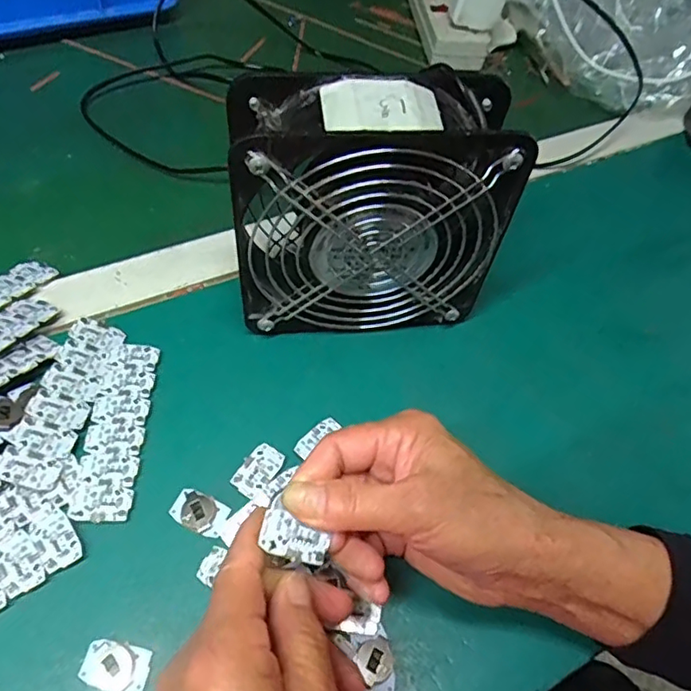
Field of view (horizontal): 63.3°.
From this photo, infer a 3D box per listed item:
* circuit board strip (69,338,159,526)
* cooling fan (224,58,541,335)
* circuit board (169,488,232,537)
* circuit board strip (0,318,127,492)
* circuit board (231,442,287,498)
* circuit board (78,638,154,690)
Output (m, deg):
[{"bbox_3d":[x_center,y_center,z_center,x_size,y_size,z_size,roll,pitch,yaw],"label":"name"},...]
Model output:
[{"bbox_3d":[-0.127,0.045,0.315,0.029,0.006,0.106,1,54,-5],"label":"circuit board strip"},{"bbox_3d":[0.013,-0.070,0.322,0.145,0.155,0.056,-5,55,-9],"label":"cooling fan"},{"bbox_3d":[-0.076,0.086,0.291,0.029,0.004,0.019,22,55,10],"label":"circuit board"},{"bbox_3d":[-0.157,0.028,0.315,0.030,0.004,0.106,21,50,-14],"label":"circuit board strip"},{"bbox_3d":[-0.047,0.068,0.307,0.018,0.004,0.029,32,57,17],"label":"circuit board"},{"bbox_3d":[-0.102,0.143,0.250,0.030,0.007,0.020,13,54,4],"label":"circuit board"}]

